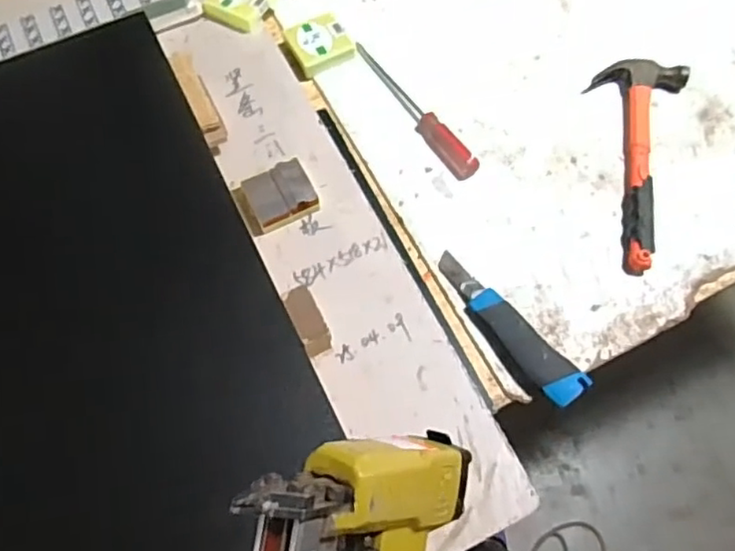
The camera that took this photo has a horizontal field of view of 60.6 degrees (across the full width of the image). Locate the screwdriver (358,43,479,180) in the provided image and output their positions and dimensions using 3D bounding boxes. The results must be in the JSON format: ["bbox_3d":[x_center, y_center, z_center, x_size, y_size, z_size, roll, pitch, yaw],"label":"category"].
[{"bbox_3d":[0.053,-0.187,0.691,0.026,0.022,0.208,-29,68,-11],"label":"screwdriver"}]

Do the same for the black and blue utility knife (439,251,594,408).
[{"bbox_3d":[0.131,0.041,0.579,0.039,0.021,0.176,-33,69,-12],"label":"black and blue utility knife"}]

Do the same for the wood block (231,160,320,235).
[{"bbox_3d":[-0.089,-0.077,0.620,0.073,0.015,0.058,-26,68,-10],"label":"wood block"}]

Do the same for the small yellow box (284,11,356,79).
[{"bbox_3d":[-0.052,-0.271,0.727,0.073,0.022,0.065,-25,68,-9],"label":"small yellow box"}]

